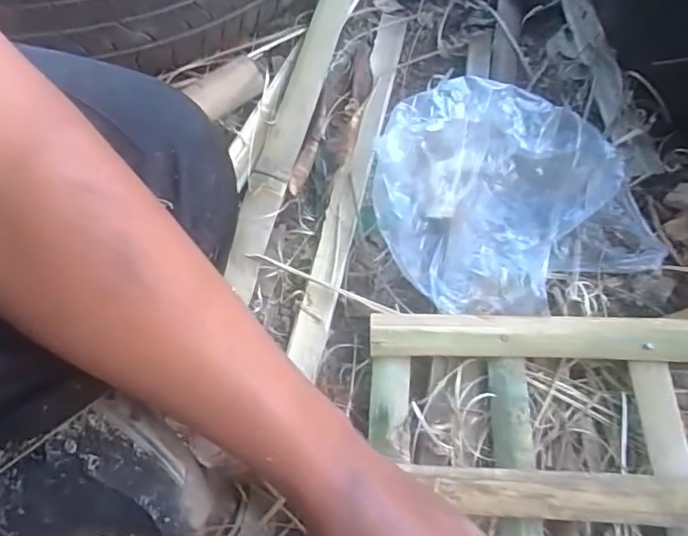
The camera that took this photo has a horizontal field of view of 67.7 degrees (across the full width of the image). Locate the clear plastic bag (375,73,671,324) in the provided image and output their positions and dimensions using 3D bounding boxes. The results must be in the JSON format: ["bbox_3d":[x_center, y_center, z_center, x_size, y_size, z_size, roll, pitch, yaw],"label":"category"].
[{"bbox_3d":[0.127,-0.054,0.398,0.186,0.072,0.184,-24,68,-13],"label":"clear plastic bag"}]

